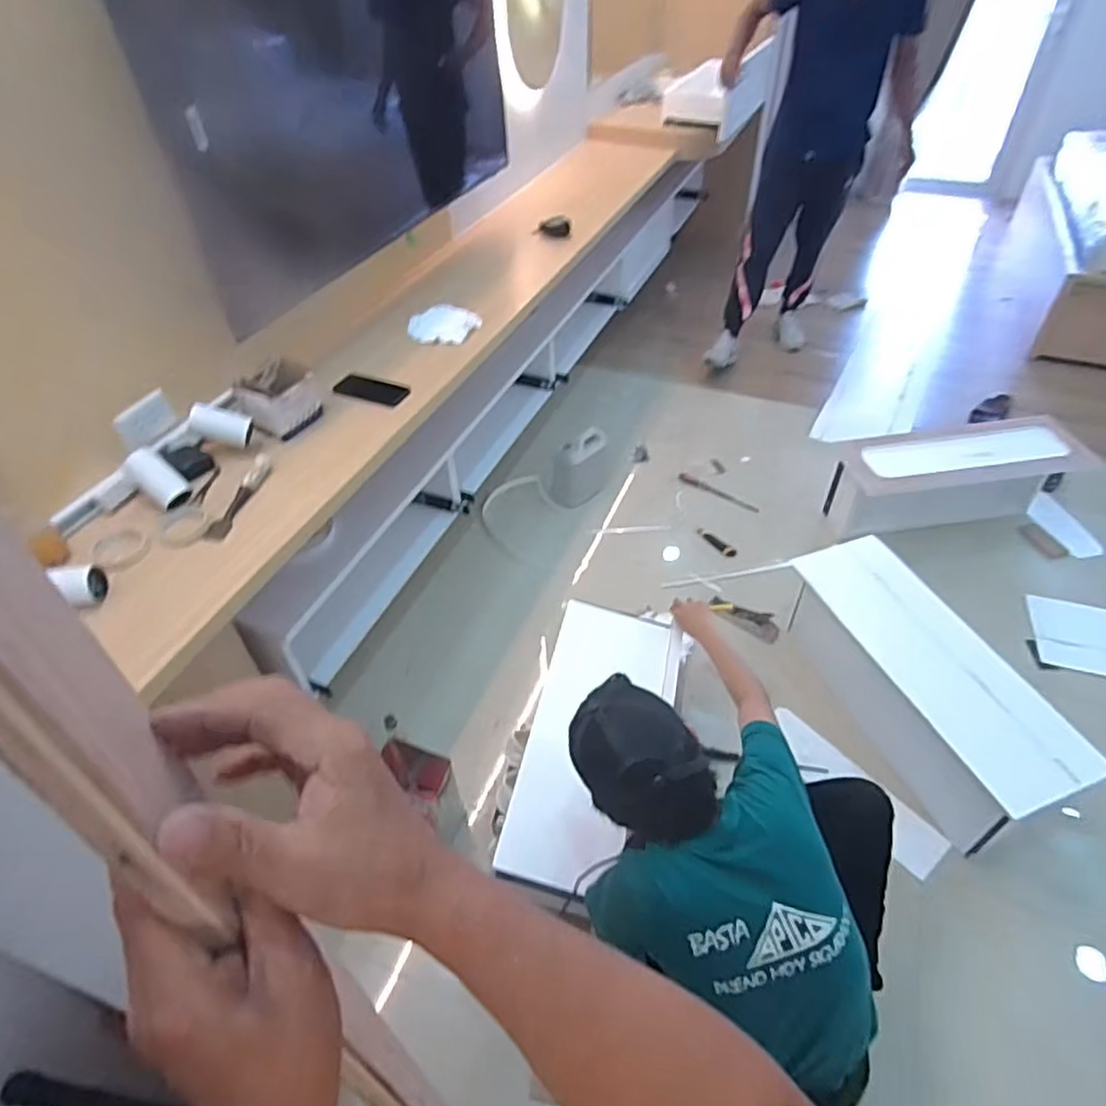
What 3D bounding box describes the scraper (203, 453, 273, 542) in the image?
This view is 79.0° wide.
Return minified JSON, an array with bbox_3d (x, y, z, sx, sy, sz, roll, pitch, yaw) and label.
[{"bbox_3d":[-0.553,-0.109,1.193,0.038,0.031,0.220,5,45,8],"label":"scraper"}]

